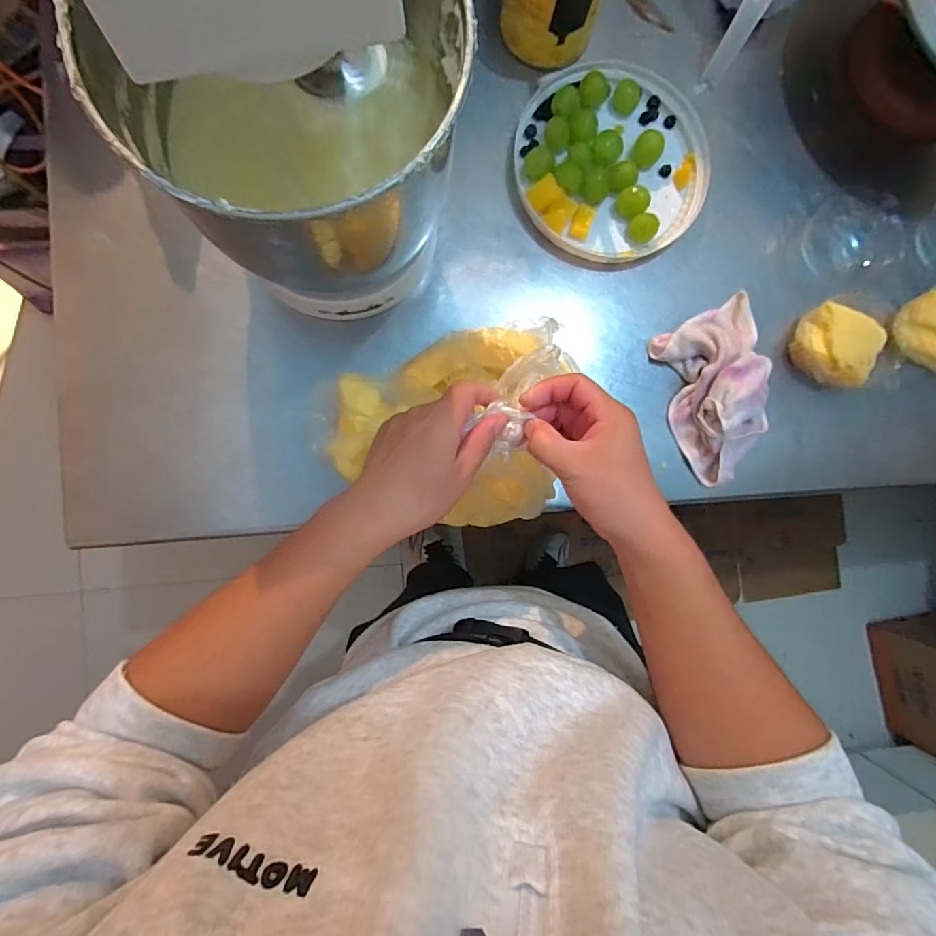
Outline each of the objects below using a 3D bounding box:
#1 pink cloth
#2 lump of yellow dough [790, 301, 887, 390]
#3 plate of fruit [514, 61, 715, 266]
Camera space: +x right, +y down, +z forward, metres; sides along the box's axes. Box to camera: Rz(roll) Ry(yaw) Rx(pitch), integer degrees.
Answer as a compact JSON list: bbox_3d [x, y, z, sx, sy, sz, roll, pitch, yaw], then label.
[{"bbox_3d":[0.268,-0.079,0.503,0.107,0.053,0.176,-17,90,-5],"label":"pink cloth"},{"bbox_3d":[0.395,-0.127,0.518,0.090,0.040,0.082,0,89,-5],"label":"lump of yellow dough"},{"bbox_3d":[0.156,-0.325,0.505,0.205,0.023,0.200,0,89,-5],"label":"plate of fruit"}]

